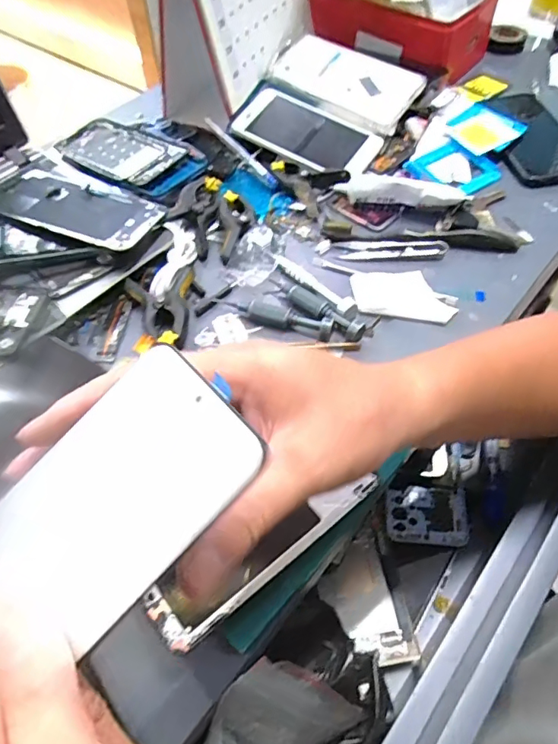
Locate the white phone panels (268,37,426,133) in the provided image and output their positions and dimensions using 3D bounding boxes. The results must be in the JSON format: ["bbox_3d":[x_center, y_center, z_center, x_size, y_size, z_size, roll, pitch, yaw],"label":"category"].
[{"bbox_3d":[0.074,-0.342,0.602,0.174,0.021,0.079,35,84,21],"label":"white phone panels"}]

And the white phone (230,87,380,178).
[{"bbox_3d":[0.025,-0.268,0.573,0.170,0.015,0.082,33,69,15],"label":"white phone"}]

